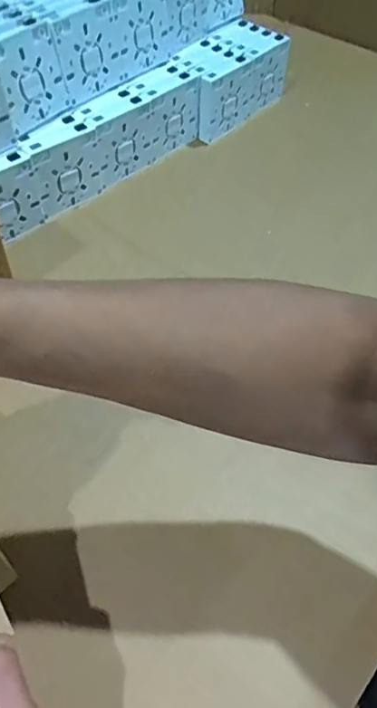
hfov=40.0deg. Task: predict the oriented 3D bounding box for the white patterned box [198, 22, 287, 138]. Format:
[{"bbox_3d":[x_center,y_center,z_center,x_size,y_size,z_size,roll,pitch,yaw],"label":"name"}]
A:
[{"bbox_3d":[0.051,-0.382,0.723,0.084,0.087,0.186,37,61,24],"label":"white patterned box"}]

